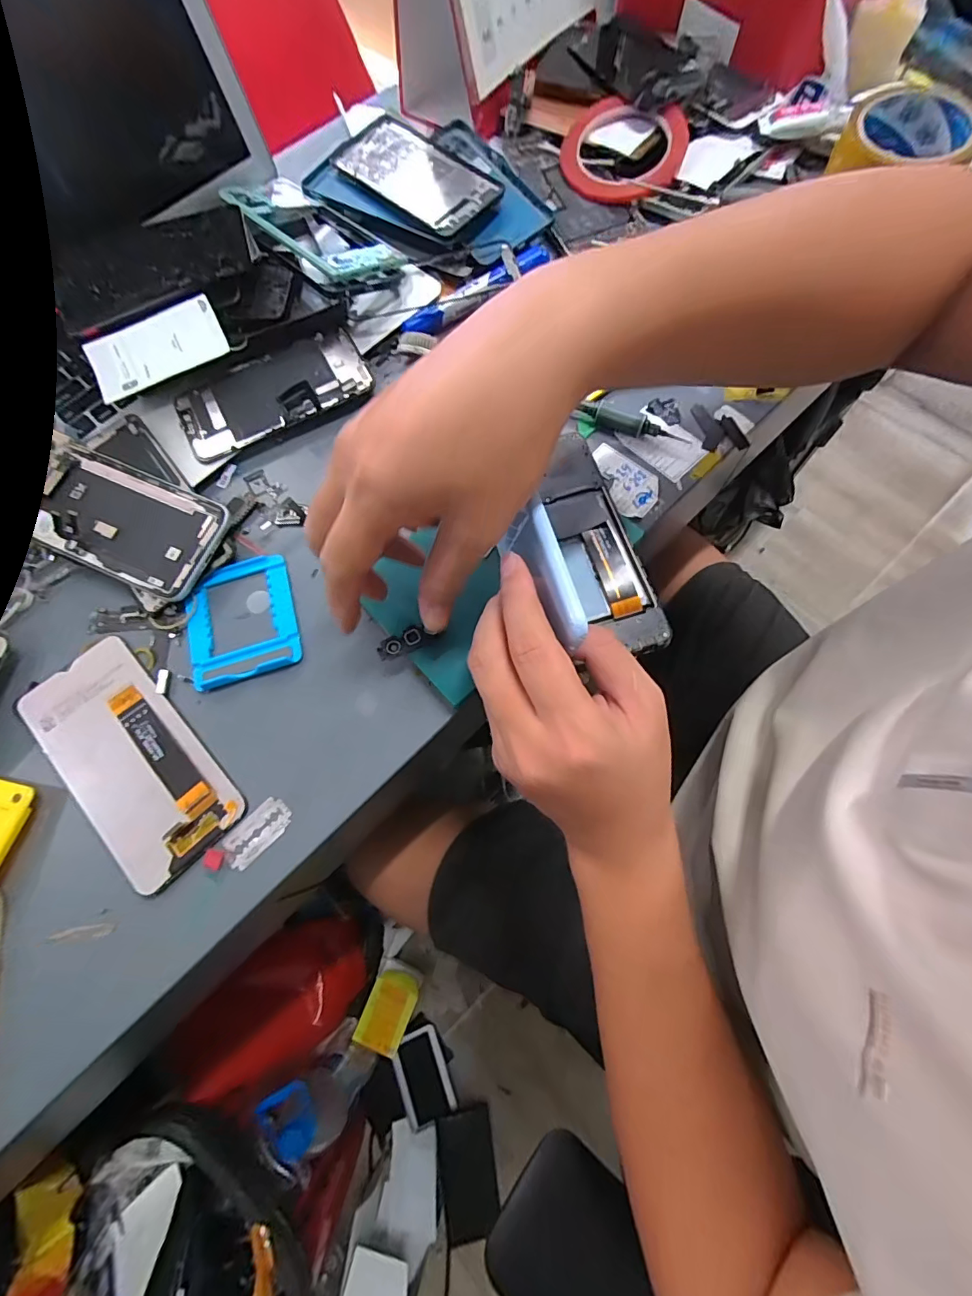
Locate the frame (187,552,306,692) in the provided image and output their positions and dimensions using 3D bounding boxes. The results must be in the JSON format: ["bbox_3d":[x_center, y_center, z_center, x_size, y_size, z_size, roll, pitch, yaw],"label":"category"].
[{"bbox_3d":[-0.163,-0.019,0.315,0.070,0.011,0.084,-16,71,-3],"label":"frame"}]

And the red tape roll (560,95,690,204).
[{"bbox_3d":[0.120,-0.445,0.423,0.109,0.024,0.114,-1,71,3],"label":"red tape roll"}]

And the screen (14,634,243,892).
[{"bbox_3d":[-0.219,0.066,0.288,0.072,0.007,0.154,-42,75,-16],"label":"screen"}]

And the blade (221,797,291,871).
[{"bbox_3d":[-0.133,0.107,0.276,0.039,0.004,0.022,-43,74,-11],"label":"blade"}]

